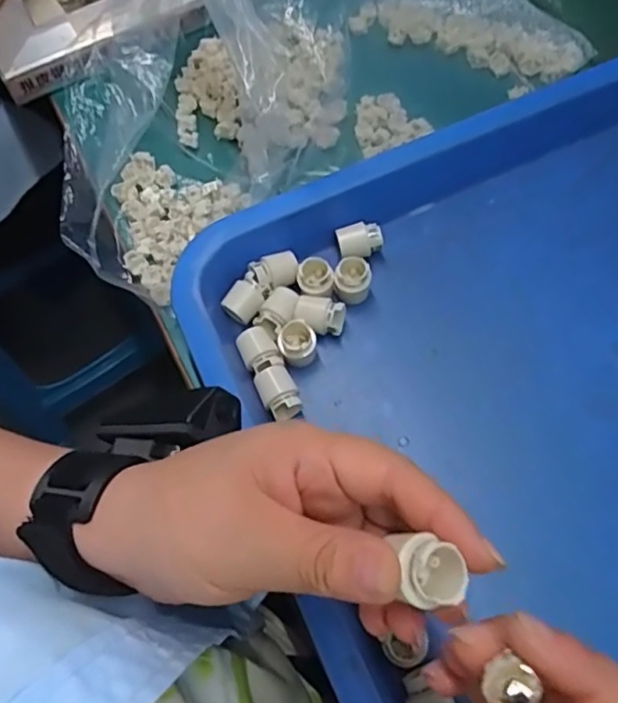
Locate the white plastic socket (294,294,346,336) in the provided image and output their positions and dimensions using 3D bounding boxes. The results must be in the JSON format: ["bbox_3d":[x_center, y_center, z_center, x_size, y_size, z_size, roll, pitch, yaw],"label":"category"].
[{"bbox_3d":[0.007,-0.021,0.357,0.028,0.023,0.022,4,68,3],"label":"white plastic socket"}]

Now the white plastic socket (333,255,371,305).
[{"bbox_3d":[0.026,-0.043,0.363,0.021,0.028,0.021,0,68,1],"label":"white plastic socket"}]

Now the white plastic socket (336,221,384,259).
[{"bbox_3d":[0.031,-0.067,0.375,0.026,0.023,0.019,-12,68,-3],"label":"white plastic socket"}]

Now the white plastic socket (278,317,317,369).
[{"bbox_3d":[-0.007,-0.003,0.350,0.021,0.025,0.020,0,67,1],"label":"white plastic socket"}]

